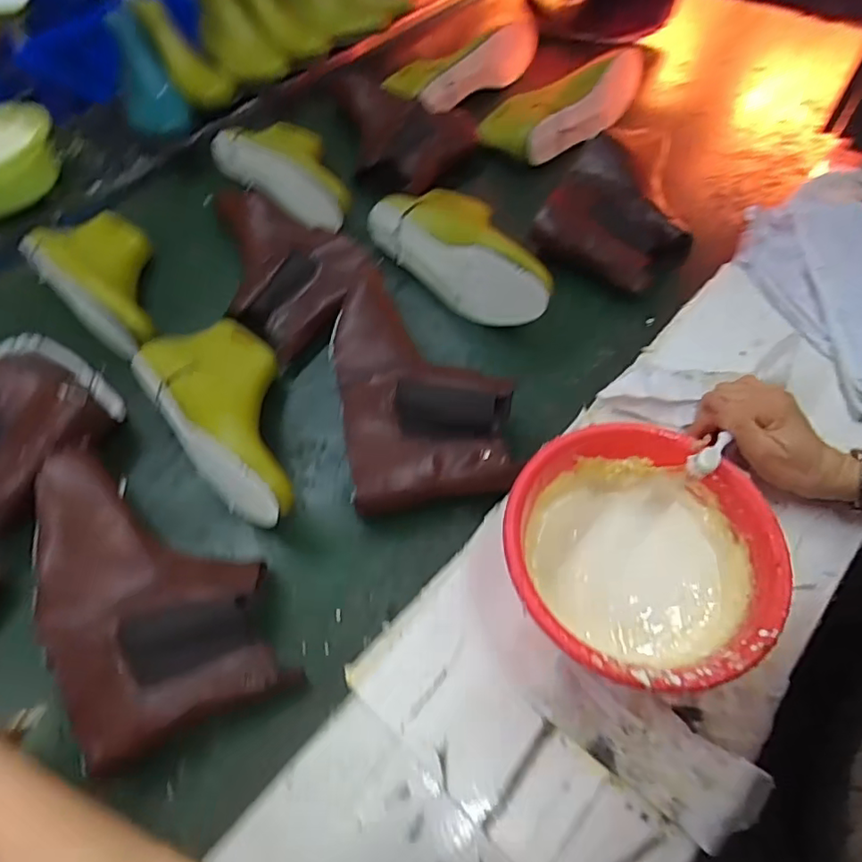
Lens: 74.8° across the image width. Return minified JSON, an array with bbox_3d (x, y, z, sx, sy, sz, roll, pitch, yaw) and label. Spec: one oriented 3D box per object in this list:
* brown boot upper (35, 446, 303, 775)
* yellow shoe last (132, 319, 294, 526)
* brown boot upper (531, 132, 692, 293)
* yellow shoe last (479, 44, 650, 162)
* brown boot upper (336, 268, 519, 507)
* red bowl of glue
[{"bbox_3d":[-0.243,0.118,0.484,0.161,0.043,0.272,-23,59,-11],"label":"brown boot upper"},{"bbox_3d":[-0.188,-0.019,0.555,0.126,0.080,0.262,-34,62,-17],"label":"yellow shoe last"},{"bbox_3d":[0.231,-0.267,0.684,0.171,0.039,0.180,26,63,19],"label":"brown boot upper"},{"bbox_3d":[0.198,-0.483,0.823,0.270,0.066,0.109,-28,60,-13],"label":"yellow shoe last"},{"bbox_3d":[-0.011,-0.054,0.555,0.152,0.060,0.244,-9,57,-2],"label":"brown boot upper"},{"bbox_3d":[0.152,0.094,0.423,0.190,0.070,0.190,0,58,4],"label":"red bowl of glue"}]

